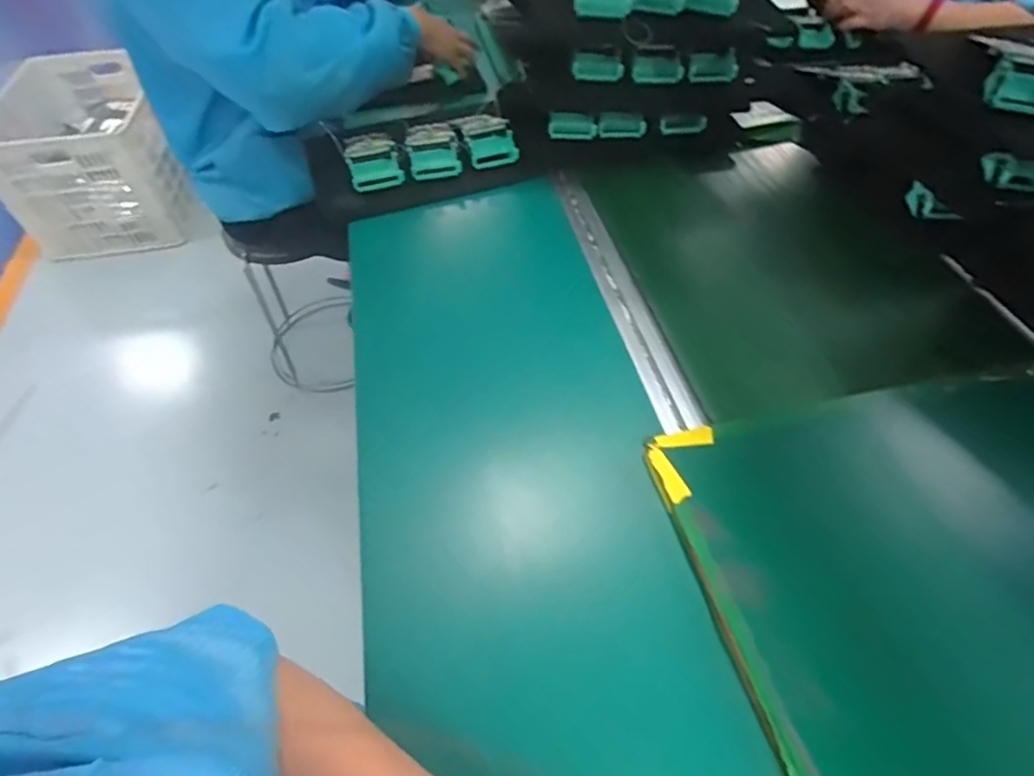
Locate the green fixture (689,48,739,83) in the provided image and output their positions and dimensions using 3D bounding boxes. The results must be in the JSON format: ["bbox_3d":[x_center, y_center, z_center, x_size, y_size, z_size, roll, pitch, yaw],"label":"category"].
[{"bbox_3d":[0.278,-0.456,0.788,0.072,0.033,0.026,-10,52,-6],"label":"green fixture"}]

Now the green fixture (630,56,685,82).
[{"bbox_3d":[0.201,-0.453,0.784,0.074,0.030,0.014,1,52,3],"label":"green fixture"}]

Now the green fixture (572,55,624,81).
[{"bbox_3d":[0.113,-0.451,0.778,0.078,0.031,0.012,-6,51,-20],"label":"green fixture"}]

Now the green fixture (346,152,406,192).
[{"bbox_3d":[-0.203,-0.312,0.800,0.074,0.045,0.015,-12,20,-10],"label":"green fixture"}]

